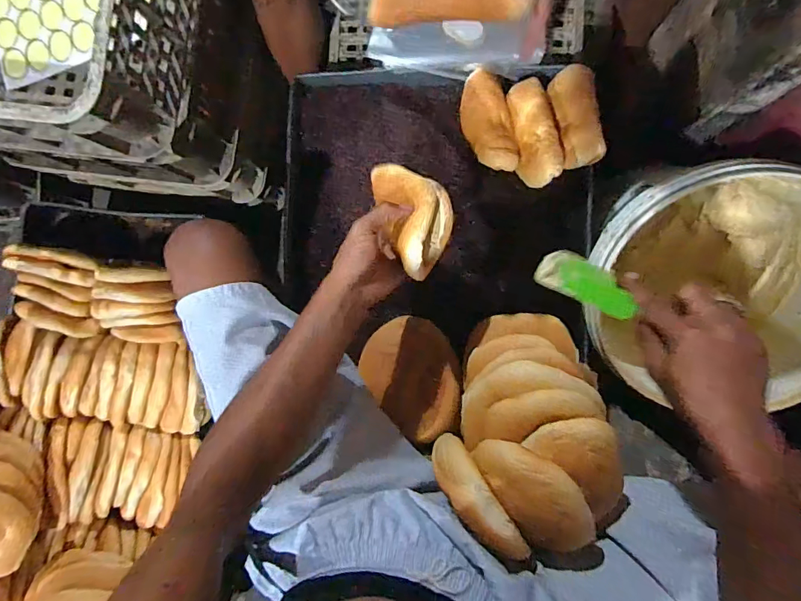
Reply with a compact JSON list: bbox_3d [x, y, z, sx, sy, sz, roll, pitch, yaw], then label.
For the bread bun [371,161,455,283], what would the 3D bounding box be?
[{"bbox_3d":[0.017,-0.099,0.511,0.073,0.055,0.138,-27,86,5],"label":"bread bun"}]

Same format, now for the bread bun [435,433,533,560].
[{"bbox_3d":[0.074,0.200,0.458,0.044,0.032,0.135,-39,64,5],"label":"bread bun"}]

